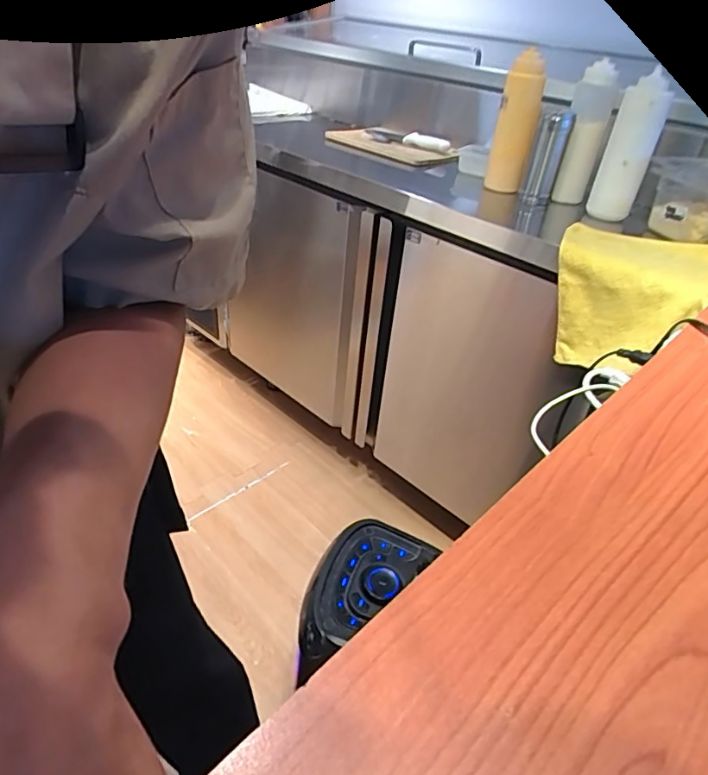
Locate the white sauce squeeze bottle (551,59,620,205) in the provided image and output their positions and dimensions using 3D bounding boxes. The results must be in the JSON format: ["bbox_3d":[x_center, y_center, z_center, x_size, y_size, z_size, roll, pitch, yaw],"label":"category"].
[{"bbox_3d":[0.415,-0.455,0.939,0.069,0.219,0.050,16,37,14],"label":"white sauce squeeze bottle"}]

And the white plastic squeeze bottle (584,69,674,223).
[{"bbox_3d":[0.466,-0.399,0.884,0.075,0.211,0.066,19,38,18],"label":"white plastic squeeze bottle"}]

